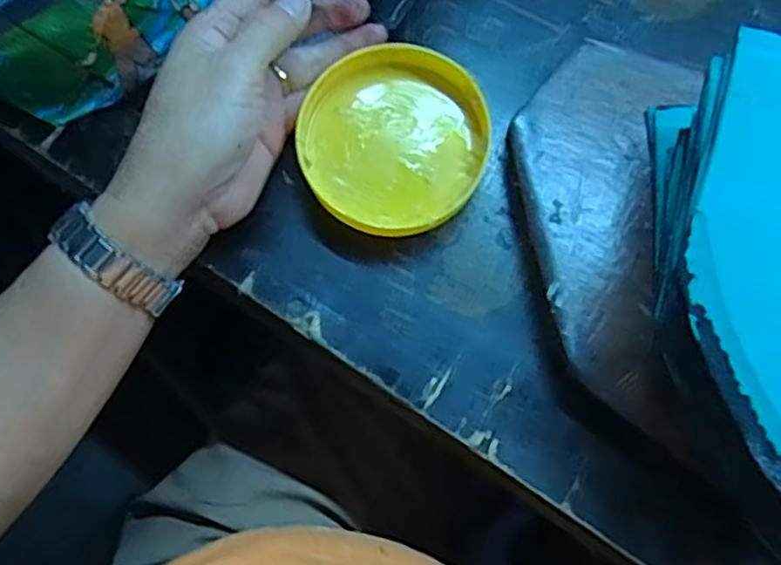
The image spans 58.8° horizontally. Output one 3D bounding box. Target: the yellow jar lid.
[{"bbox_3d":[0.003,-0.068,0.343,0.089,0.028,0.083,-1,74,2],"label":"yellow jar lid"}]

